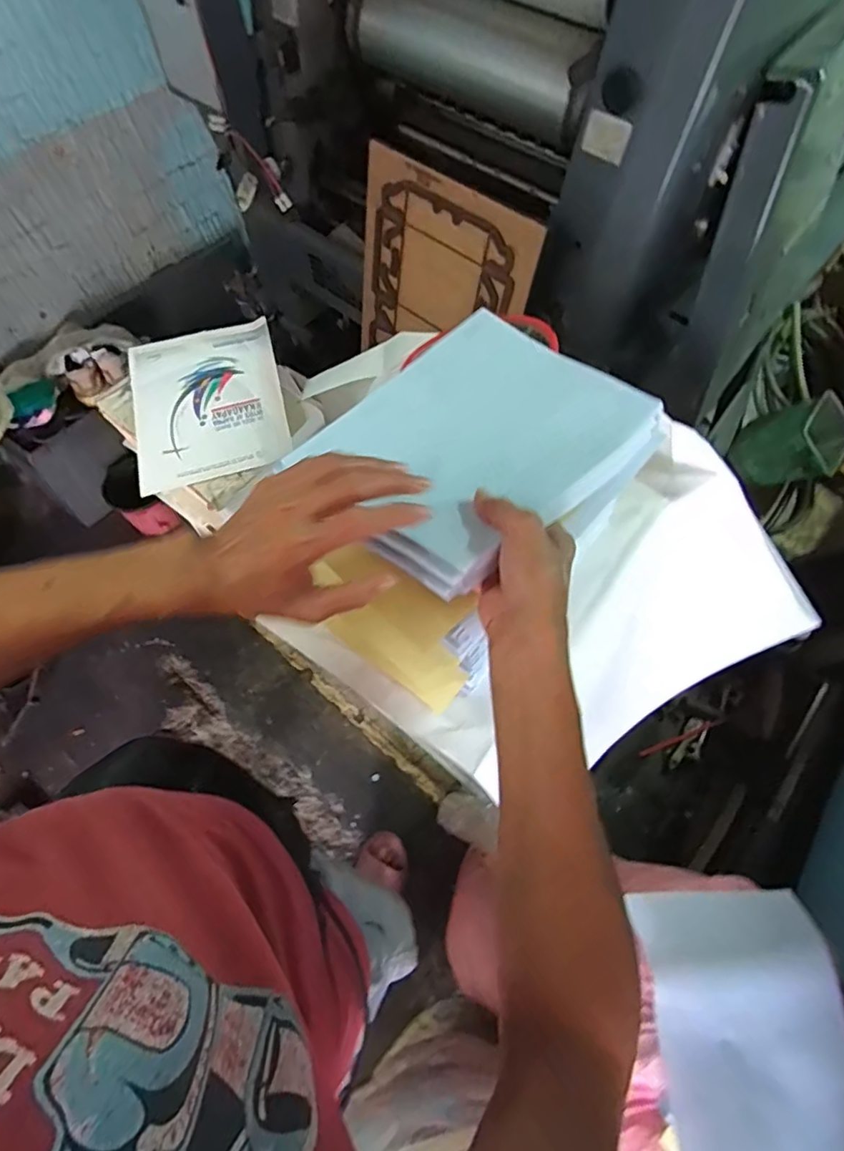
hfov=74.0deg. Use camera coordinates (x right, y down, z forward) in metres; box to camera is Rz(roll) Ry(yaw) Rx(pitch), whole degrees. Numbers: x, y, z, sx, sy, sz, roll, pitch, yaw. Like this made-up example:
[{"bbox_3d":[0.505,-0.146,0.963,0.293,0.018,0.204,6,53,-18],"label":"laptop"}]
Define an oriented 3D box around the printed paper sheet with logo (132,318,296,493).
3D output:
[{"bbox_3d":[-0.339,-0.278,0.888,0.227,0.012,0.301,-15,67,-6],"label":"printed paper sheet with logo"}]

